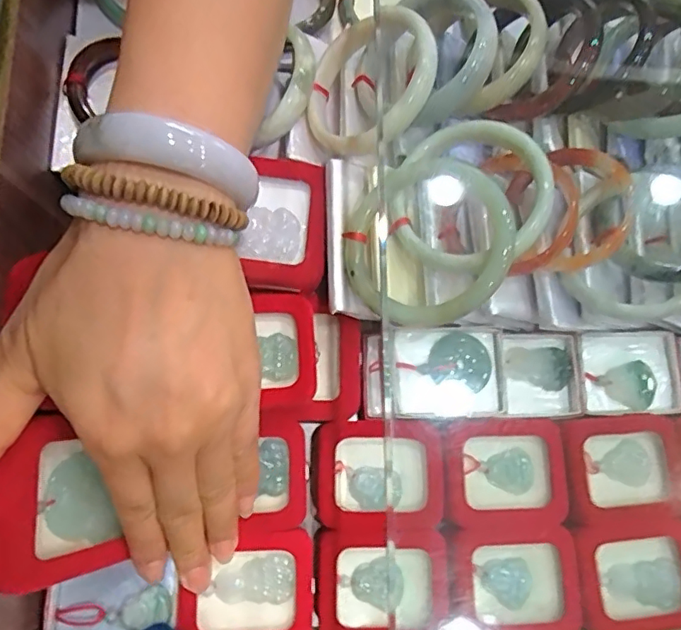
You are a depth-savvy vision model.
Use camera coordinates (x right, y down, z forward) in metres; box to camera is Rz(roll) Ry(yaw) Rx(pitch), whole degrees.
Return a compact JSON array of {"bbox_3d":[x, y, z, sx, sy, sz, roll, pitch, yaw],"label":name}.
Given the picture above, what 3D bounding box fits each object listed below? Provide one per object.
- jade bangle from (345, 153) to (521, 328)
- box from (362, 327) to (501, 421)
[{"bbox_3d":[0.037,-0.034,0.261,0.086,0.019,0.076,16,87,29],"label":"jade bangle"},{"bbox_3d":[0.048,0.032,0.295,0.069,0.018,0.047,-1,78,-1],"label":"box"}]

